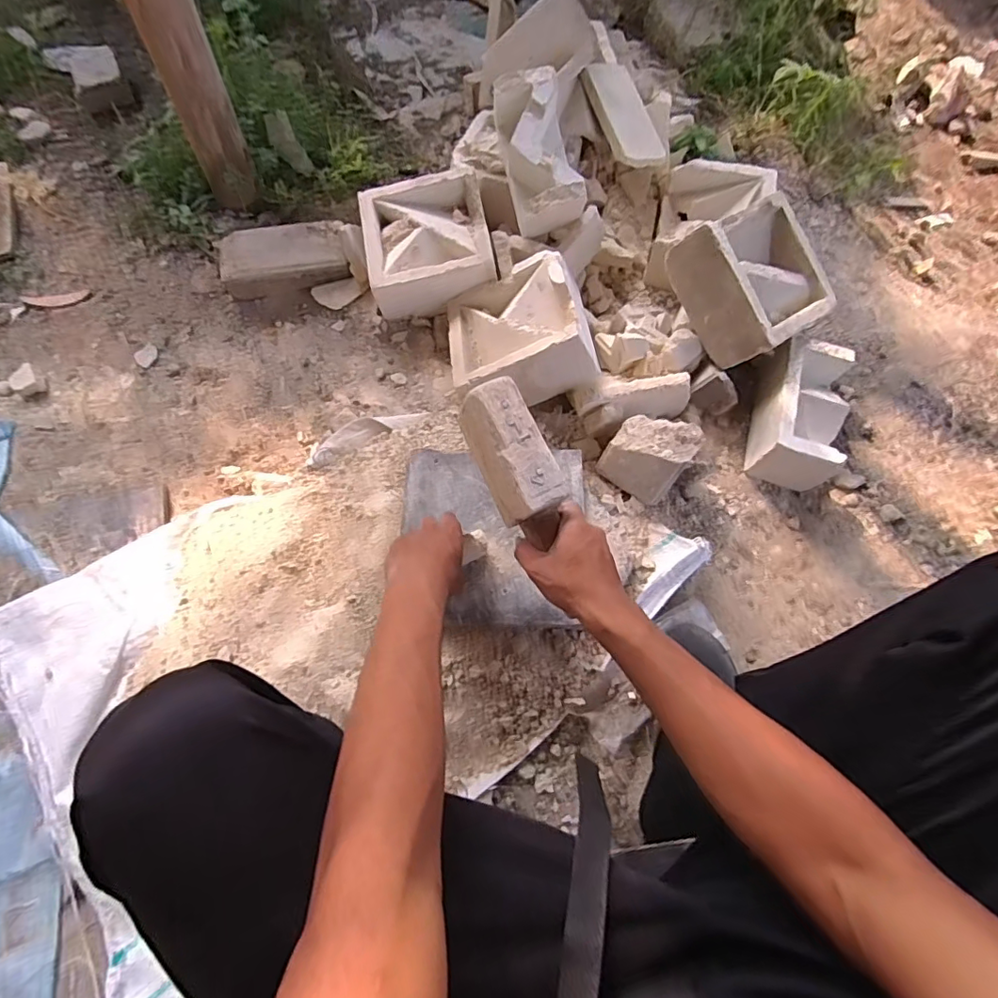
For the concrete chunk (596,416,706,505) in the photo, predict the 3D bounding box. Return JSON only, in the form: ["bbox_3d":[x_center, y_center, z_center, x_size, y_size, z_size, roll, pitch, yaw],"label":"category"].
[{"bbox_3d":[0.217,-0.063,0.780,0.105,0.096,0.103,38,73,12],"label":"concrete chunk"}]

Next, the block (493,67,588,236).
[{"bbox_3d":[0.066,-0.542,0.849,0.100,0.109,0.216,-16,94,-8],"label":"block"}]

